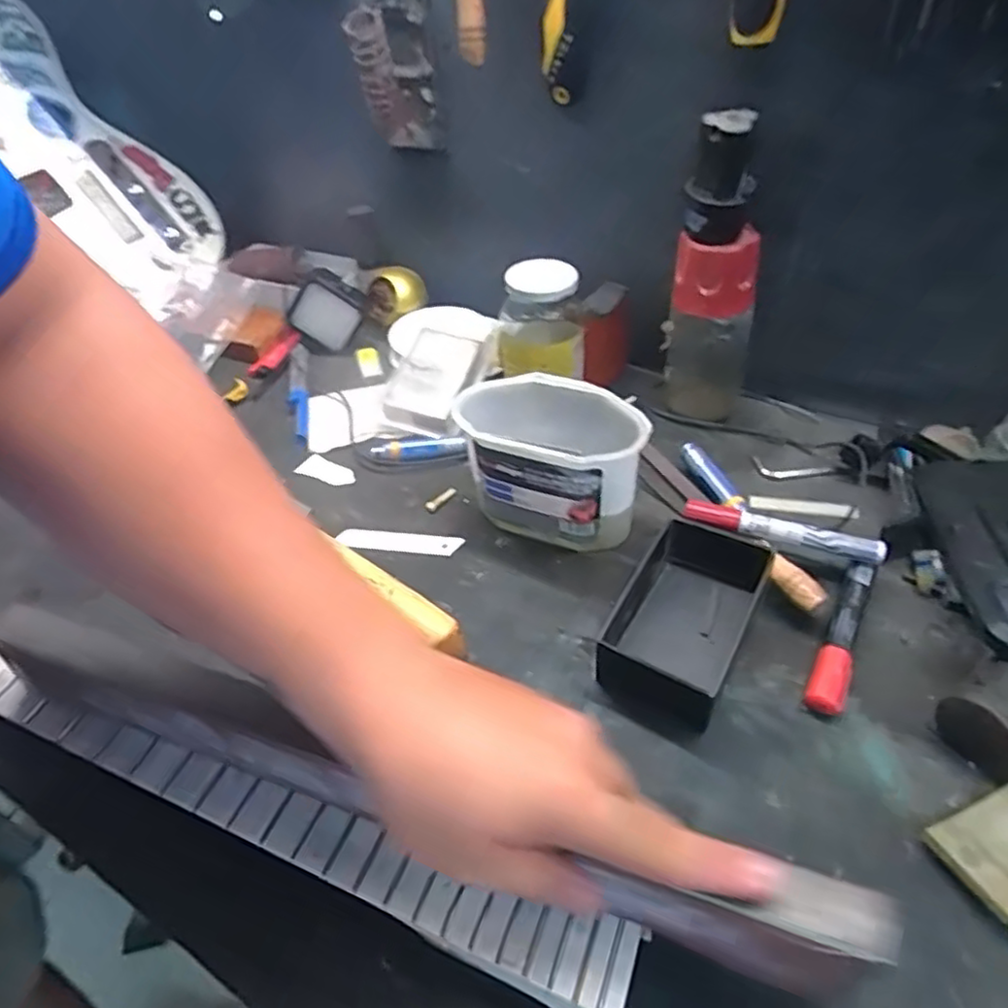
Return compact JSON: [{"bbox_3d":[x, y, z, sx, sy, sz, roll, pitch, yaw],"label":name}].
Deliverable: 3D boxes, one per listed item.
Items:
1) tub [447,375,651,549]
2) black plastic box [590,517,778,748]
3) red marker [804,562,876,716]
[{"bbox_3d":[0.037,-0.030,0.521,0.137,0.109,0.077,13,45,20],"label":"tub"},{"bbox_3d":[0.116,0.077,0.446,0.081,0.040,0.137,19,48,25],"label":"black plastic box"},{"bbox_3d":[0.220,0.086,0.441,0.021,0.021,0.116,19,47,25],"label":"red marker"}]

